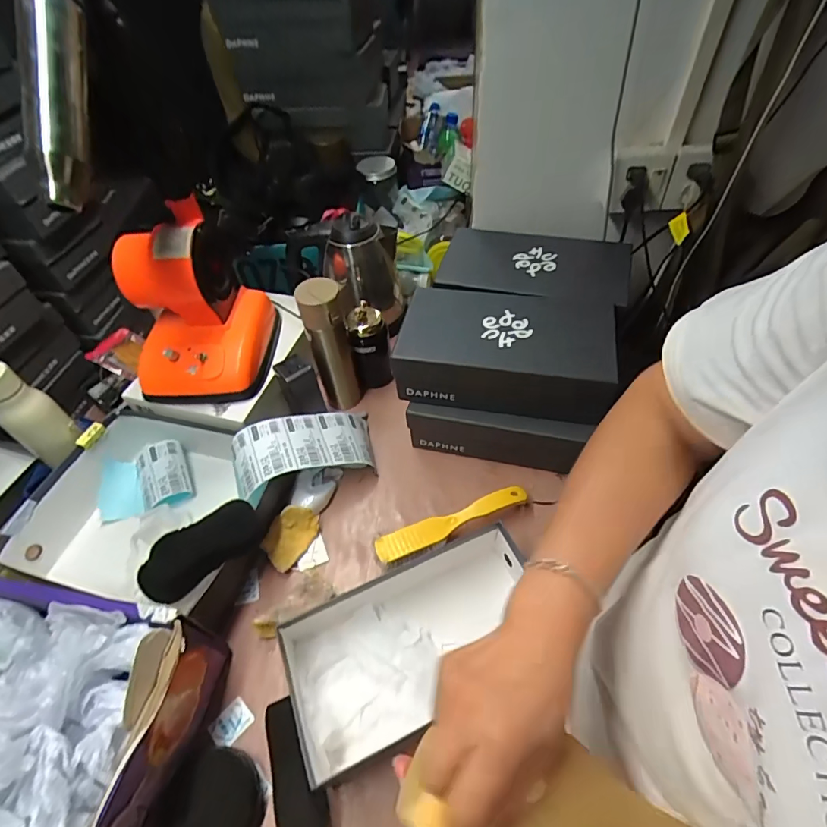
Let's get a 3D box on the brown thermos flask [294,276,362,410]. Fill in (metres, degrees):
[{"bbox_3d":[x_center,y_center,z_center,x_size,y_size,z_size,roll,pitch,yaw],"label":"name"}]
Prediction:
[{"bbox_3d":[-0.131,-0.097,0.724,0.063,0.247,0.054,-19,52,-11],"label":"brown thermos flask"}]

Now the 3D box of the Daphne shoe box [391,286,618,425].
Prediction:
[{"bbox_3d":[0.135,-0.095,0.663,0.284,0.099,0.167,10,53,12],"label":"Daphne shoe box"}]

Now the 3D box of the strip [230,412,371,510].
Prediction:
[{"bbox_3d":[-0.159,0.057,0.680,0.209,0.057,0.107,-13,50,-27],"label":"strip"}]

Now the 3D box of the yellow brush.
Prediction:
[{"bbox_3d":[0.054,0.155,0.637,0.221,0.040,0.038,-22,53,-13],"label":"yellow brush"}]

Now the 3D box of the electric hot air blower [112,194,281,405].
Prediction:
[{"bbox_3d":[-0.324,-0.159,0.668,0.173,0.200,0.209,2,51,5],"label":"electric hot air blower"}]

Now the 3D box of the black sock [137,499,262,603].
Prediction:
[{"bbox_3d":[-0.260,0.165,0.550,0.152,0.019,0.071,-35,87,-11],"label":"black sock"}]

